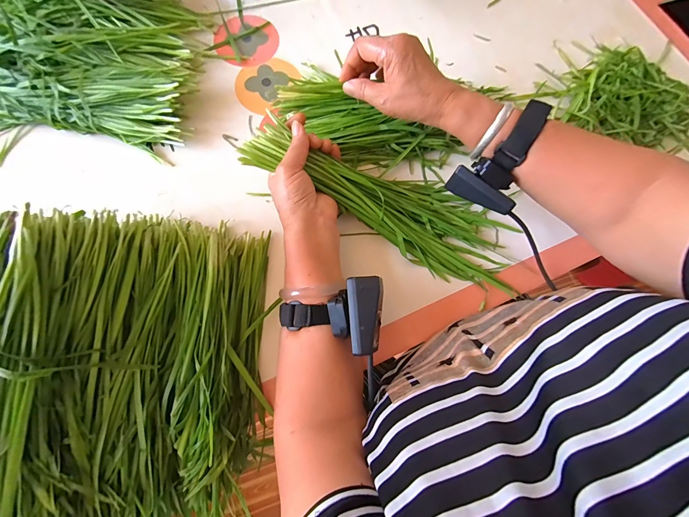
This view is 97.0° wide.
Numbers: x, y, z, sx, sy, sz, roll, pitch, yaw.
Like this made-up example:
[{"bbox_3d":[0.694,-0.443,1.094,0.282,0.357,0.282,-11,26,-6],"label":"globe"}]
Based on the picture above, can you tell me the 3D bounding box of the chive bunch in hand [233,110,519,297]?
[{"bbox_3d":[0.046,-0.068,0.370,0.323,0.046,0.096,26,75,-7],"label":"chive bunch in hand"}]

